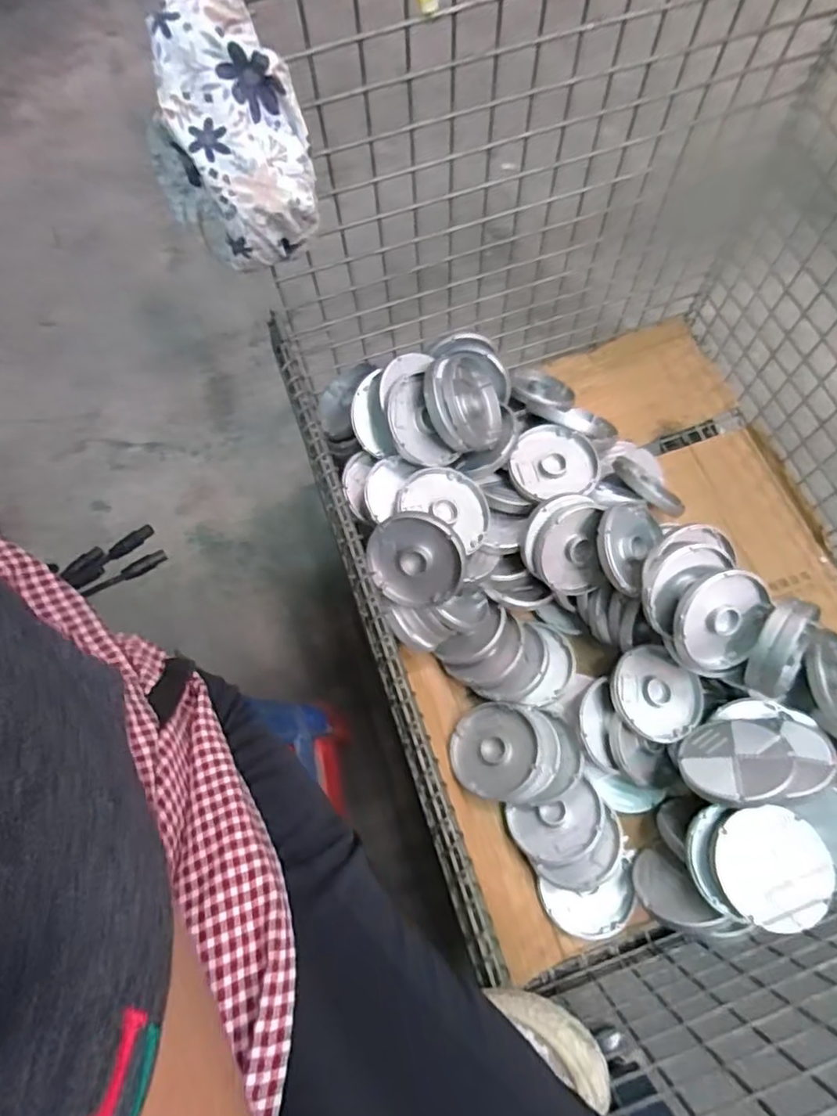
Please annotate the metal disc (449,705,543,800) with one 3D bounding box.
[{"bbox_3d":[0.115,0.288,0.897,0.137,0.010,0.133,-13,52,17],"label":"metal disc"}]

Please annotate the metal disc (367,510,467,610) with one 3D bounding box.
[{"bbox_3d":[-0.002,0.008,0.826,0.134,0.013,0.142,4,113,10],"label":"metal disc"}]

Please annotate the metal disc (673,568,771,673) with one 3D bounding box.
[{"bbox_3d":[0.411,0.084,0.812,0.133,0.020,0.144,-4,107,-14],"label":"metal disc"}]

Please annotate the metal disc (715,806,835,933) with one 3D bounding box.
[{"bbox_3d":[0.437,0.379,0.731,0.133,0.009,0.131,-1,70,3],"label":"metal disc"}]

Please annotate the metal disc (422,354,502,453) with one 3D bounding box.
[{"bbox_3d":[0.073,-0.235,0.899,0.040,0.162,0.149,-13,93,41],"label":"metal disc"}]

